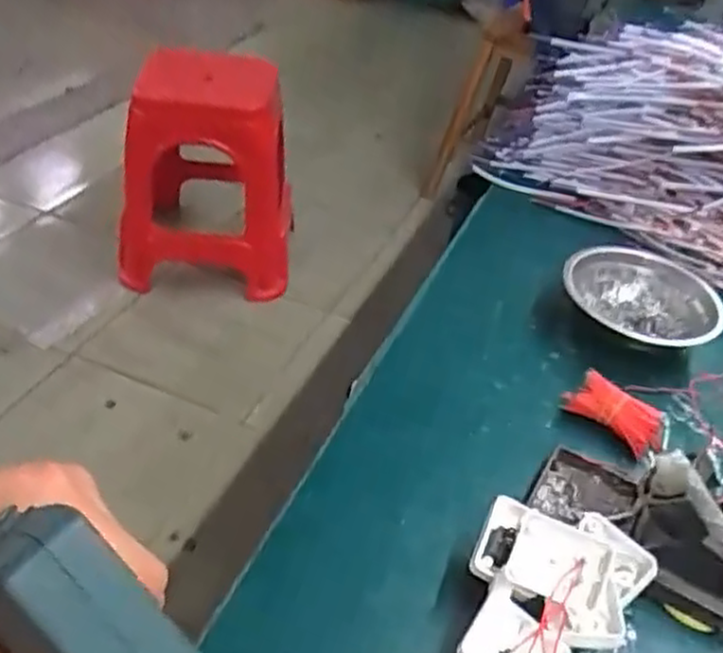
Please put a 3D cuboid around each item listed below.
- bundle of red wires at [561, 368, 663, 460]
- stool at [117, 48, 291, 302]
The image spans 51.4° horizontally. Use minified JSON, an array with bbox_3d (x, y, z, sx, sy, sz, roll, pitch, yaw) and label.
[{"bbox_3d":[0.180,0.061,0.533,0.069,0.026,0.029,29,44,25],"label":"bundle of red wires"},{"bbox_3d":[-0.351,-0.336,1.692,0.376,0.484,0.301,3,40,-5],"label":"stool"}]

